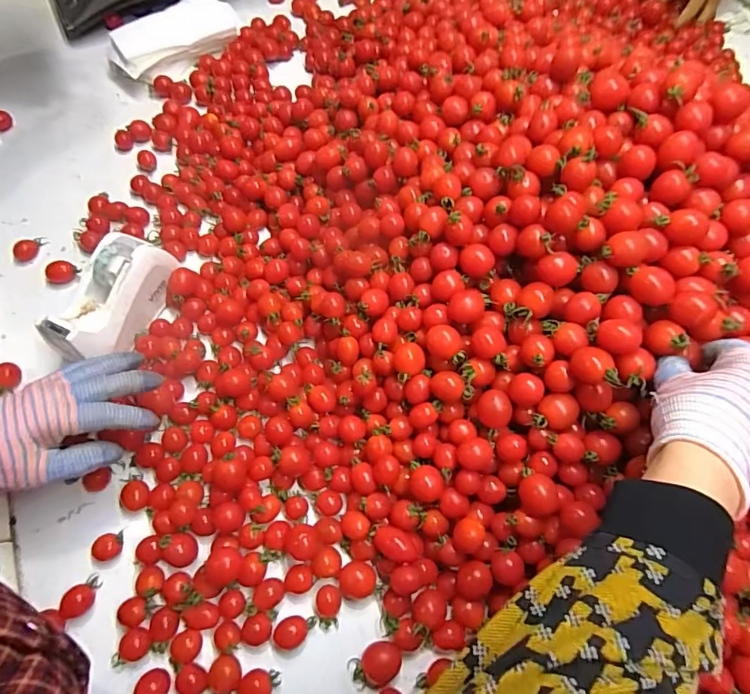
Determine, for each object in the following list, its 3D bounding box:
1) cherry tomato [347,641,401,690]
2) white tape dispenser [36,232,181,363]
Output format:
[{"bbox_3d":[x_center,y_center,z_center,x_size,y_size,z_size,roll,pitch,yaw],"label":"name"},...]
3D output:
[{"bbox_3d":[0.001,0.250,0.372,0.041,0.021,0.027,-34,71,-12],"label":"cherry tomato"},{"bbox_3d":[-0.264,-0.048,0.474,0.059,0.065,0.133,24,70,11],"label":"white tape dispenser"}]

